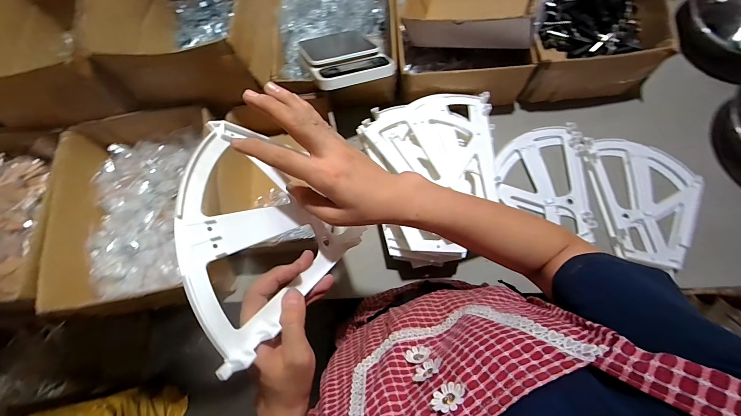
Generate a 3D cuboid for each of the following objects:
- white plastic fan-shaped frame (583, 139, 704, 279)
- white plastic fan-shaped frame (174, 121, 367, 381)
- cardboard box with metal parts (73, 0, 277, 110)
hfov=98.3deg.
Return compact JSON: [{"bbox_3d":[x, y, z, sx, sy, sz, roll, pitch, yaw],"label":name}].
[{"bbox_3d":[0.556,-0.020,0.632,0.199,0.040,0.284,-7,75,0],"label":"white plastic fan-shaped frame"},{"bbox_3d":[-0.107,0.007,0.323,0.027,0.216,0.187,-22,100,33],"label":"white plastic fan-shaped frame"},{"bbox_3d":[-0.333,-0.379,0.627,0.279,0.191,0.359,-4,75,1],"label":"cardboard box with metal parts"}]

